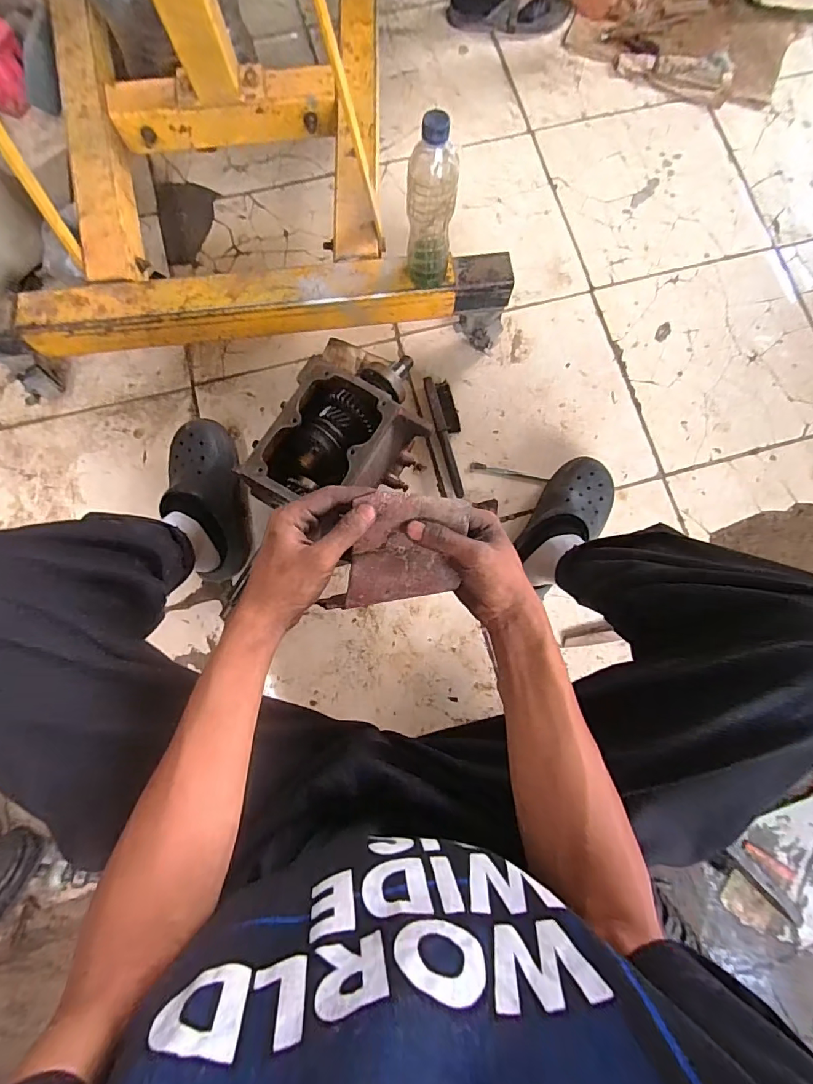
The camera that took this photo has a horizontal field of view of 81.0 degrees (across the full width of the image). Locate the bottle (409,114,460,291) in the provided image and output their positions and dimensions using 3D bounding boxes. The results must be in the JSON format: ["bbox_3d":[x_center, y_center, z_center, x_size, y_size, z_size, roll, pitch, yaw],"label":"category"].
[{"bbox_3d":[0.033,-0.443,0.646,0.061,0.214,0.053,4,79,0],"label":"bottle"}]

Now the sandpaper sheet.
[{"bbox_3d":[0.000,0.009,0.410,0.092,0.012,0.104,3,111,-9],"label":"sandpaper sheet"}]

